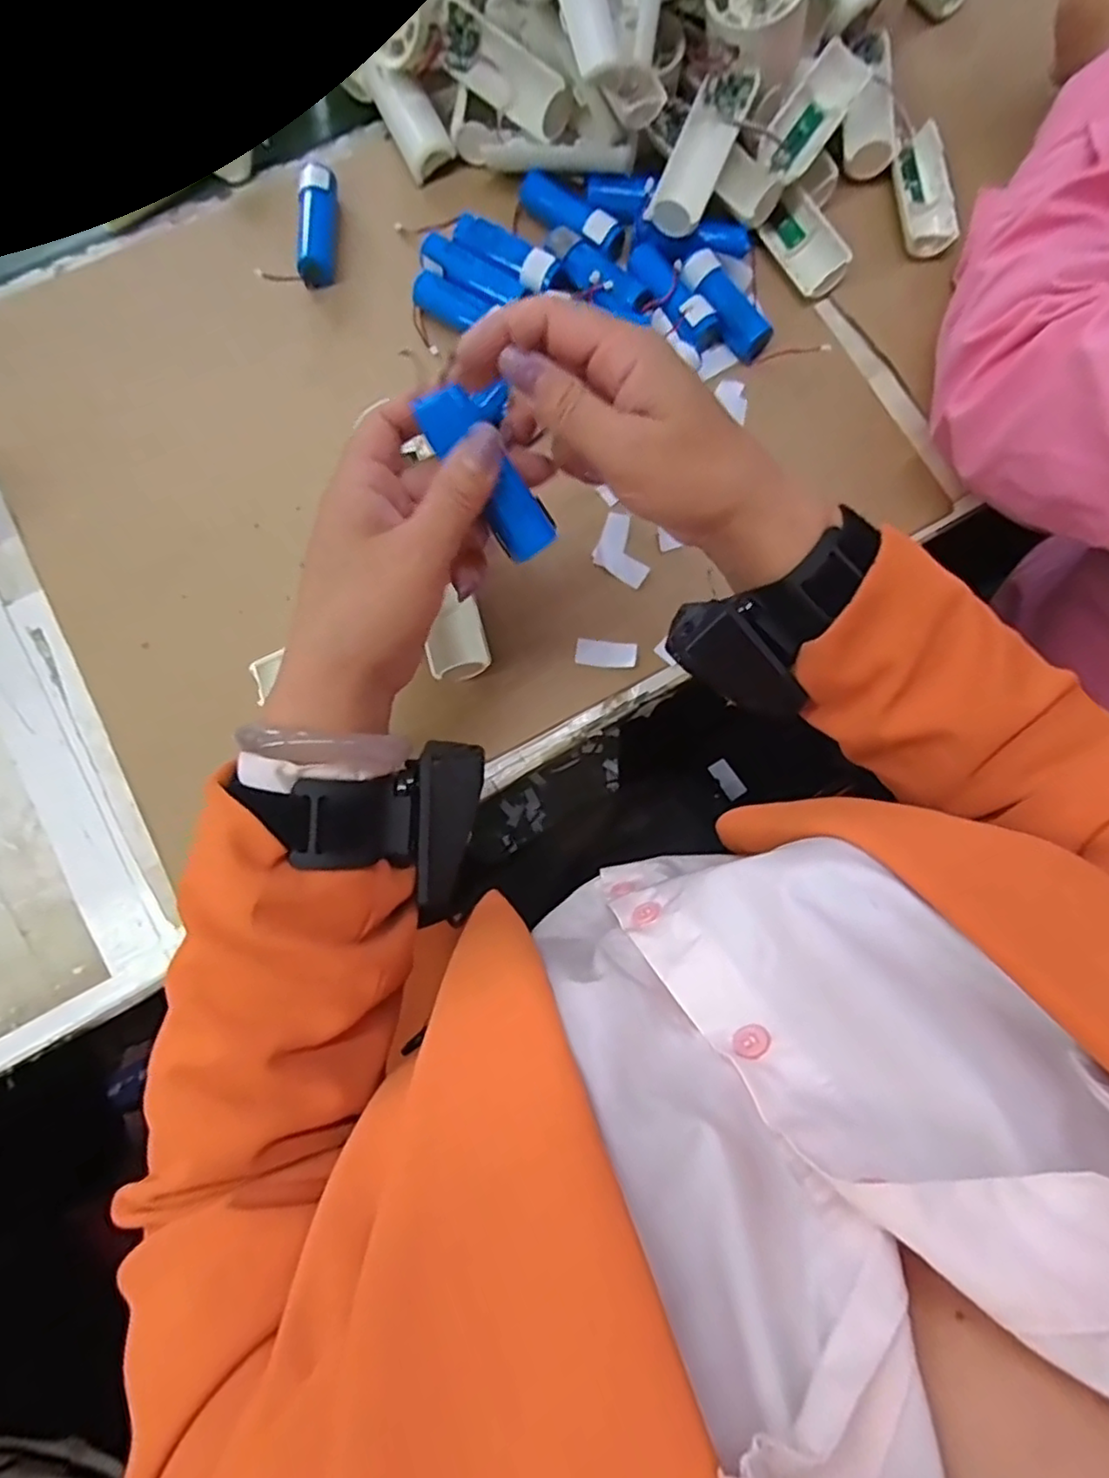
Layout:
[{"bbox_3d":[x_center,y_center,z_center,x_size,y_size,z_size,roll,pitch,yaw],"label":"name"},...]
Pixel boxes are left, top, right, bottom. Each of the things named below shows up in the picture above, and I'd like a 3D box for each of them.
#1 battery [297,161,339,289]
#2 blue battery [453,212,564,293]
[{"bbox_3d":[-0.152,-0.328,0.426,0.022,0.023,0.073,-1,80,0],"label":"battery"},{"bbox_3d":[-0.029,-0.304,0.420,0.072,0.019,0.025,33,82,6],"label":"blue battery"}]

